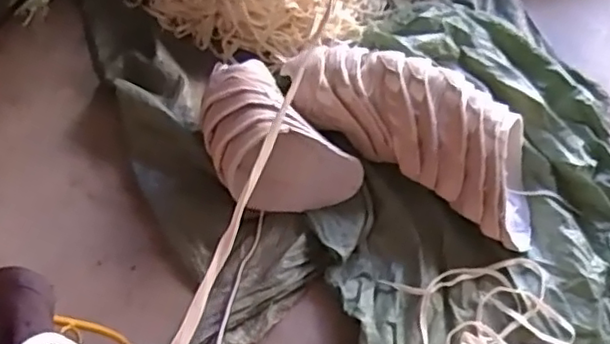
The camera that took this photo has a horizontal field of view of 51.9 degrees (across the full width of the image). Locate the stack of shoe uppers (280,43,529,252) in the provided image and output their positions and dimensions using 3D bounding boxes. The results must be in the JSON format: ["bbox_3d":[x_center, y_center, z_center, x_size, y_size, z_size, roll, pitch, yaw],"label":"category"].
[{"bbox_3d":[0.184,-0.083,1.008,0.452,0.123,0.164,31,63,13],"label":"stack of shoe uppers"}]

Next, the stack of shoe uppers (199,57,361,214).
[{"bbox_3d":[-0.059,-0.044,0.974,0.278,0.121,0.158,42,65,18],"label":"stack of shoe uppers"}]

